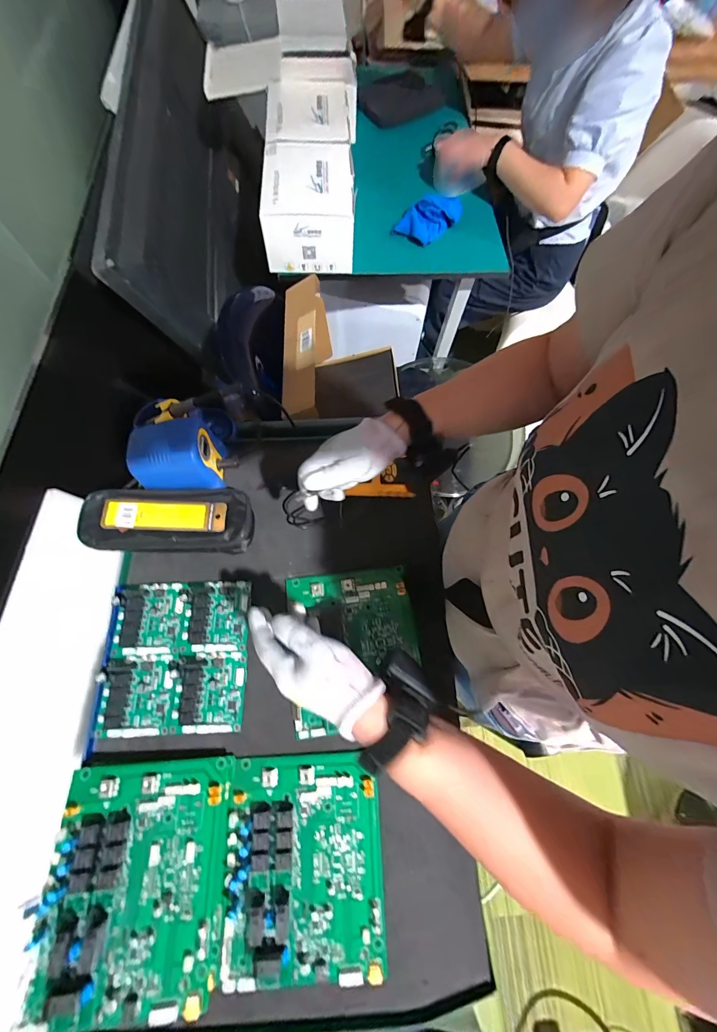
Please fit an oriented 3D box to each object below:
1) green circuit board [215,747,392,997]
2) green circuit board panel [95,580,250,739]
[{"bbox_3d":[-0.062,0.389,0.399,0.171,0.026,0.203,-2,71,-2],"label":"green circuit board"},{"bbox_3d":[-0.243,0.183,0.476,0.178,0.020,0.187,-1,70,-2],"label":"green circuit board panel"}]

